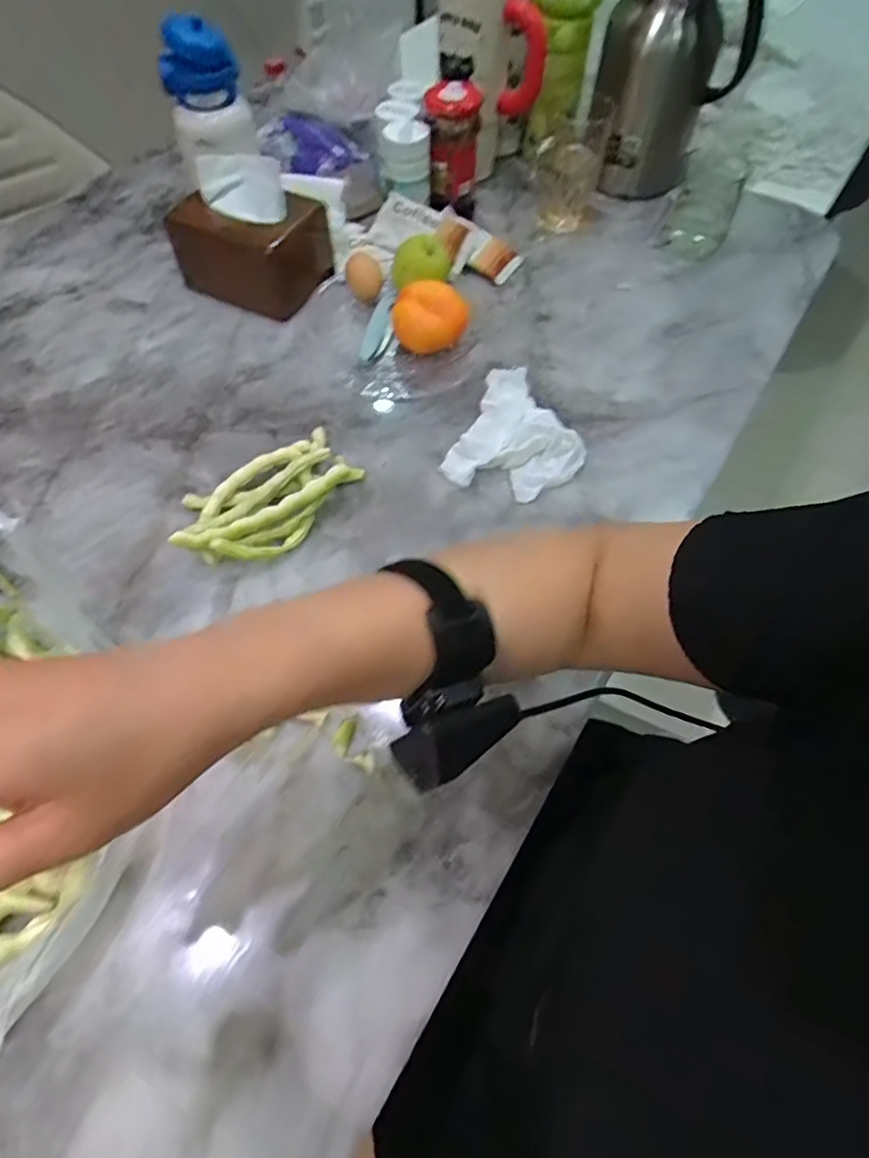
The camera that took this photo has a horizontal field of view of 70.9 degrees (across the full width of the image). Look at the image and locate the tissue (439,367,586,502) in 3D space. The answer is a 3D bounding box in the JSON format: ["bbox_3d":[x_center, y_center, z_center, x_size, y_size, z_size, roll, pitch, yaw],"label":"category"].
[{"bbox_3d":[0.088,-0.141,0.588,0.115,0.025,0.161,21,61,12],"label":"tissue"}]

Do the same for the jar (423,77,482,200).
[{"bbox_3d":[0.020,-0.499,0.693,0.059,0.104,0.052,-1,62,2],"label":"jar"}]

